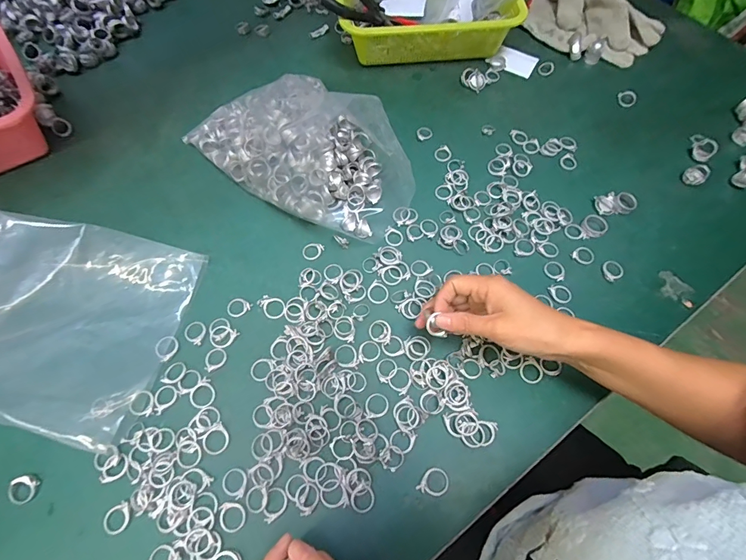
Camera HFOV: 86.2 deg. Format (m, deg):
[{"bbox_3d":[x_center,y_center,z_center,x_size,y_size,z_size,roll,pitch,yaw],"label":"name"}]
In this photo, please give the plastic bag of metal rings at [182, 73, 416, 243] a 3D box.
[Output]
[{"bbox_3d":[-0.077,-0.173,0.499,0.285,0.060,0.184,38,68,16],"label":"plastic bag of metal rings"}]

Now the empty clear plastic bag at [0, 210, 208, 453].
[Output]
[{"bbox_3d":[-0.341,0.029,0.387,0.265,0.069,0.196,11,63,4],"label":"empty clear plastic bag"}]

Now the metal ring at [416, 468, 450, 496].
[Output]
[{"bbox_3d":[0.055,0.181,0.354,0.023,0.004,0.026,36,68,15],"label":"metal ring"}]

